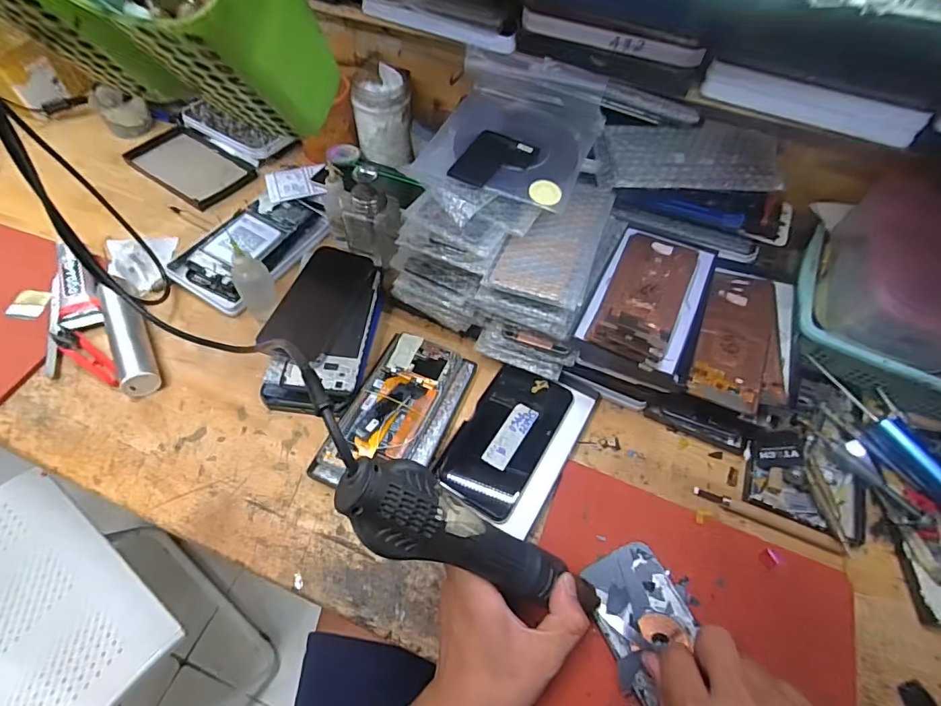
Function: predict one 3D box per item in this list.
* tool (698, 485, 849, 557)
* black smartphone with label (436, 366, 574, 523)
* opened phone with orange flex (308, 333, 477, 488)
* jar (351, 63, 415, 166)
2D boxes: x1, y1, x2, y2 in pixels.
[{"bbox_3d":[0.264,0.147,0.427,0.119,0.010,0.011,19,56,26],"label":"tool"},{"bbox_3d":[0.035,0.077,0.461,0.080,0.014,0.153,28,59,15],"label":"black smartphone with label"},{"bbox_3d":[-0.069,0.060,0.466,0.094,0.016,0.173,21,58,11],"label":"opened phone with orange flex"},{"bbox_3d":[-0.116,-0.314,0.637,0.076,0.100,0.085,-8,57,-8],"label":"jar"}]

